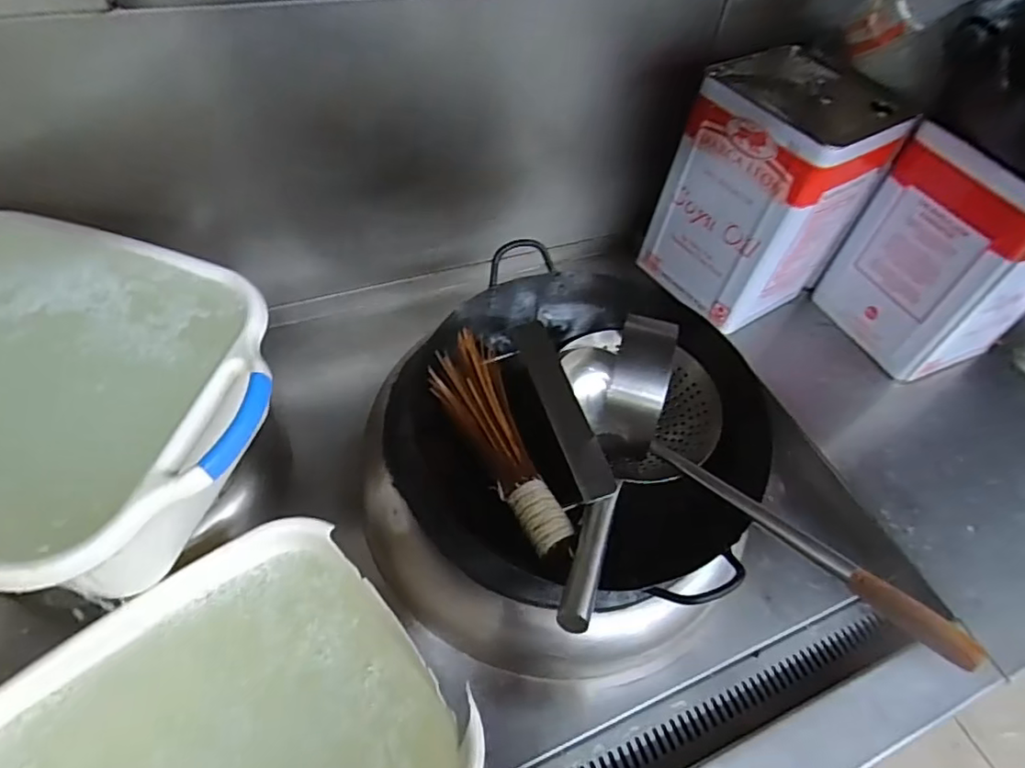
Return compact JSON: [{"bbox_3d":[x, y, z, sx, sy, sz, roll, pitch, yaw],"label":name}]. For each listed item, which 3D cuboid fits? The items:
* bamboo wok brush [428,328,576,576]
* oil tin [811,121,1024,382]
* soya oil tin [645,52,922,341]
[{"bbox_3d":[-0.021,0.075,0.704,0.098,0.068,0.299,-14,54,-16],"label":"bamboo wok brush"},{"bbox_3d":[0.722,-0.215,0.972,0.228,0.320,0.228,-16,55,-18],"label":"oil tin"},{"bbox_3d":[0.420,-0.320,1.002,0.281,0.330,0.254,-34,62,-28],"label":"soya oil tin"}]

